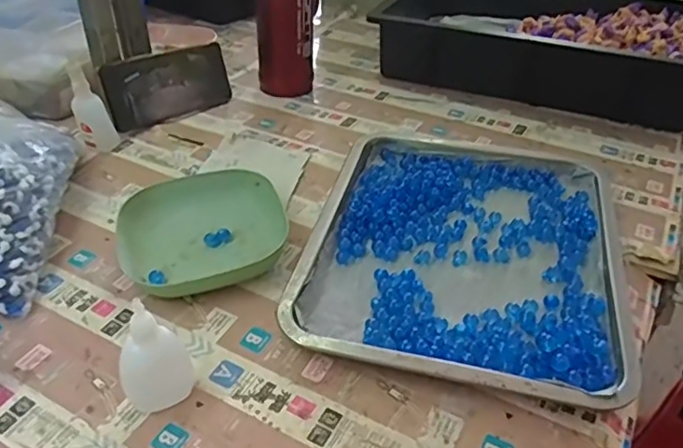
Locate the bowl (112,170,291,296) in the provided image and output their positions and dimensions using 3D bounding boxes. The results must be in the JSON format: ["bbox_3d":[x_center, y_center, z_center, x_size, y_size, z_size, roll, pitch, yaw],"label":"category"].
[{"bbox_3d":[-0.127,0.004,0.531,0.148,0.031,0.129,-13,41,-17],"label":"bowl"}]

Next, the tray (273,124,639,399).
[{"bbox_3d":[0.109,0.018,0.525,0.257,0.025,0.304,10,40,11],"label":"tray"}]

